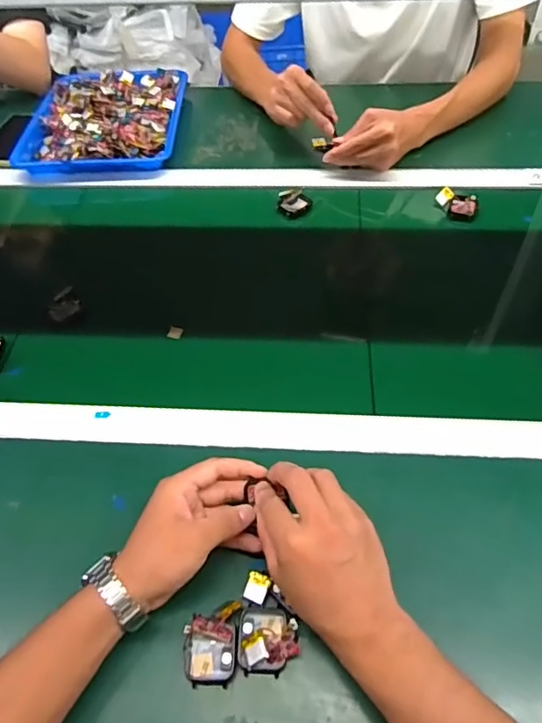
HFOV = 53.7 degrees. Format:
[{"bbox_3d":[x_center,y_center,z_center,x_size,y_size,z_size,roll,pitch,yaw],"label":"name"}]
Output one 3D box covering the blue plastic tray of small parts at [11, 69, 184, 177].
[{"bbox_3d":[-0.281,-0.419,0.913,0.256,0.031,0.305,-1,52,3],"label":"blue plastic tray of small parts"}]

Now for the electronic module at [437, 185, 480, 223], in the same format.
[{"bbox_3d":[0.258,-0.217,0.744,0.058,0.024,0.037,22,56,19],"label":"electronic module"}]

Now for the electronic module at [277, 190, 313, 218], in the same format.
[{"bbox_3d":[0.034,-0.225,0.754,0.045,0.027,0.033,-4,52,0],"label":"electronic module"}]

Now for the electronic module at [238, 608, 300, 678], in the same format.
[{"bbox_3d":[-0.002,0.210,0.406,0.045,0.023,0.045,0,52,4],"label":"electronic module"}]

